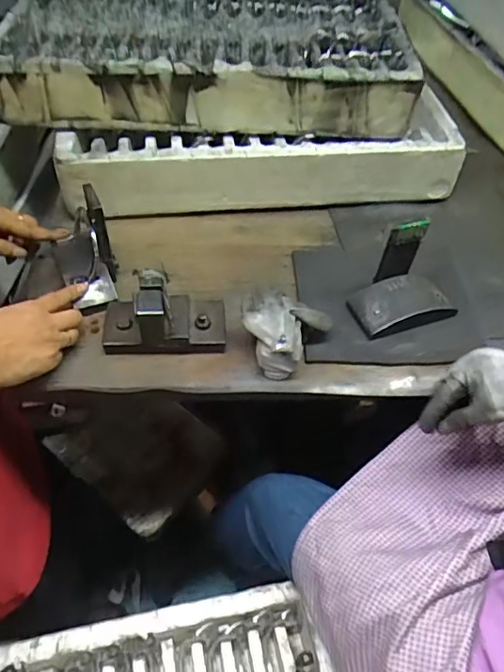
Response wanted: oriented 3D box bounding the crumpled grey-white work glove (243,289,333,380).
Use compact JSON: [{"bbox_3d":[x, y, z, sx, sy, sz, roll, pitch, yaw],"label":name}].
[{"bbox_3d":[0.028,-0.005,0.571,0.078,0.057,0.079,32,55,21],"label":"crumpled grey-white work glove"}]

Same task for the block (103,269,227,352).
[{"bbox_3d":[-0.093,-0.027,0.568,0.128,0.072,0.066,-2,50,-5],"label":"block"}]

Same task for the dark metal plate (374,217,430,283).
[{"bbox_3d":[0.169,-0.097,0.601,0.047,0.078,0.008,-13,52,-14],"label":"dark metal plate"}]

